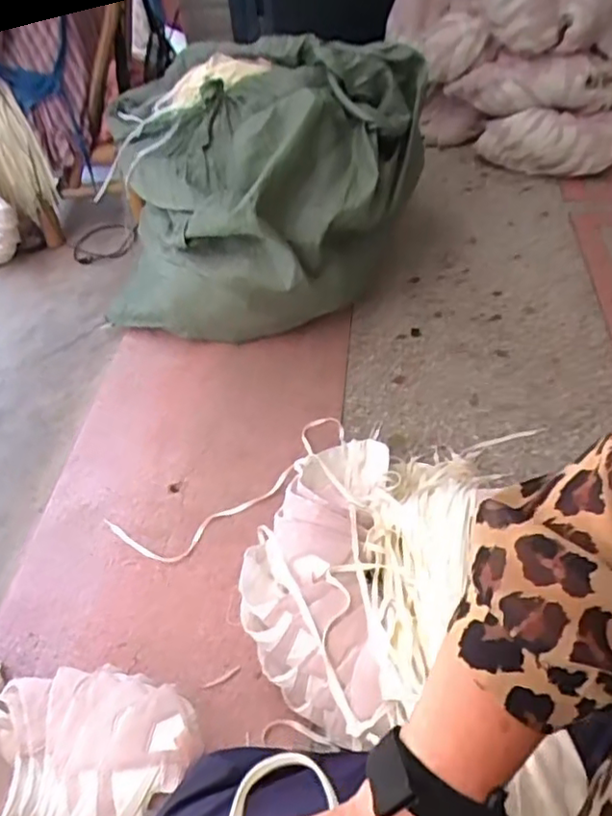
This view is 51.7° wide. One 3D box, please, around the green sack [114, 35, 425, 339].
[{"bbox_3d":[-0.116,-0.425,1.273,0.576,0.431,0.463,10,49,15],"label":"green sack"}]

